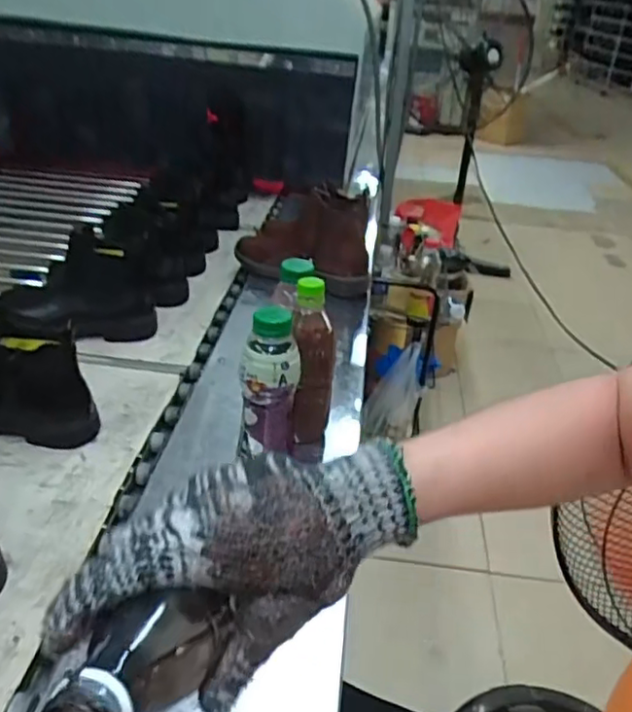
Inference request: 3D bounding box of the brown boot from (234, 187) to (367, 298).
[{"bbox_3d":[-0.018,-0.227,1.187,0.258,0.161,0.108,22,35,24],"label":"brown boot"}]

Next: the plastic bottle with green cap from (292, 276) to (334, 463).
[{"bbox_3d":[-0.005,0.021,0.741,0.052,0.213,0.056,5,32,0],"label":"plastic bottle with green cap"}]

